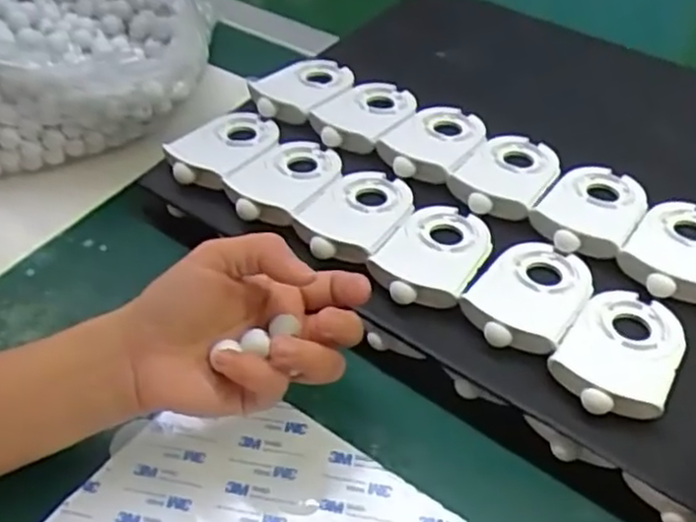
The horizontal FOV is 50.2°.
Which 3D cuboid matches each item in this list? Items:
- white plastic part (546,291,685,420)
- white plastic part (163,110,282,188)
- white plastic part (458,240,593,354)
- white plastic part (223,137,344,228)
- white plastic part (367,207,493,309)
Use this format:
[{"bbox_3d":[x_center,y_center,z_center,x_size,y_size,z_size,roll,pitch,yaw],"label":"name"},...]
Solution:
[{"bbox_3d":[0.147,0.047,0.395,0.058,0.021,0.085,28,53,26],"label":"white plastic part"},{"bbox_3d":[-0.087,-0.081,0.514,0.058,0.016,0.079,24,52,23],"label":"white plastic part"},{"bbox_3d":[0.104,0.016,0.422,0.060,0.014,0.083,27,53,25],"label":"white plastic part"},{"bbox_3d":[-0.043,-0.057,0.486,0.061,0.015,0.086,19,50,19],"label":"white plastic part"},{"bbox_3d":[0.051,-0.007,0.443,0.055,0.016,0.081,20,50,20],"label":"white plastic part"}]

